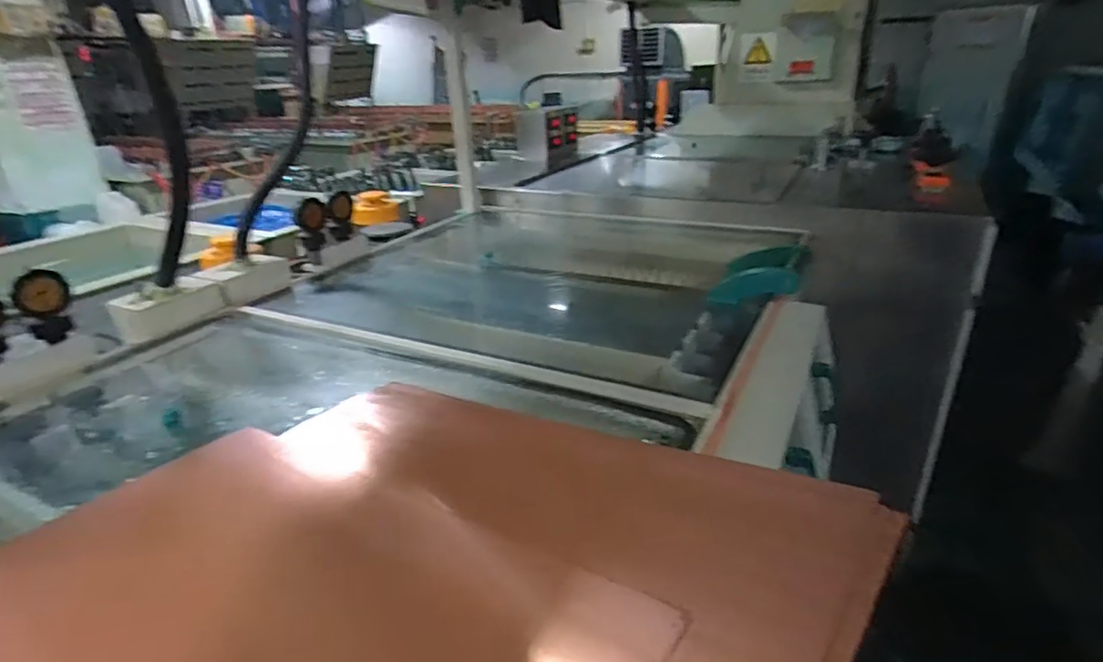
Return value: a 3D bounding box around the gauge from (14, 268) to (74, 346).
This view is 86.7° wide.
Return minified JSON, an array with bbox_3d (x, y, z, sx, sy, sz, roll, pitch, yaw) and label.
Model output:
[{"bbox_3d":[-0.792,-0.040,0.920,0.034,0.116,0.067,19,33,39],"label":"gauge"}]

